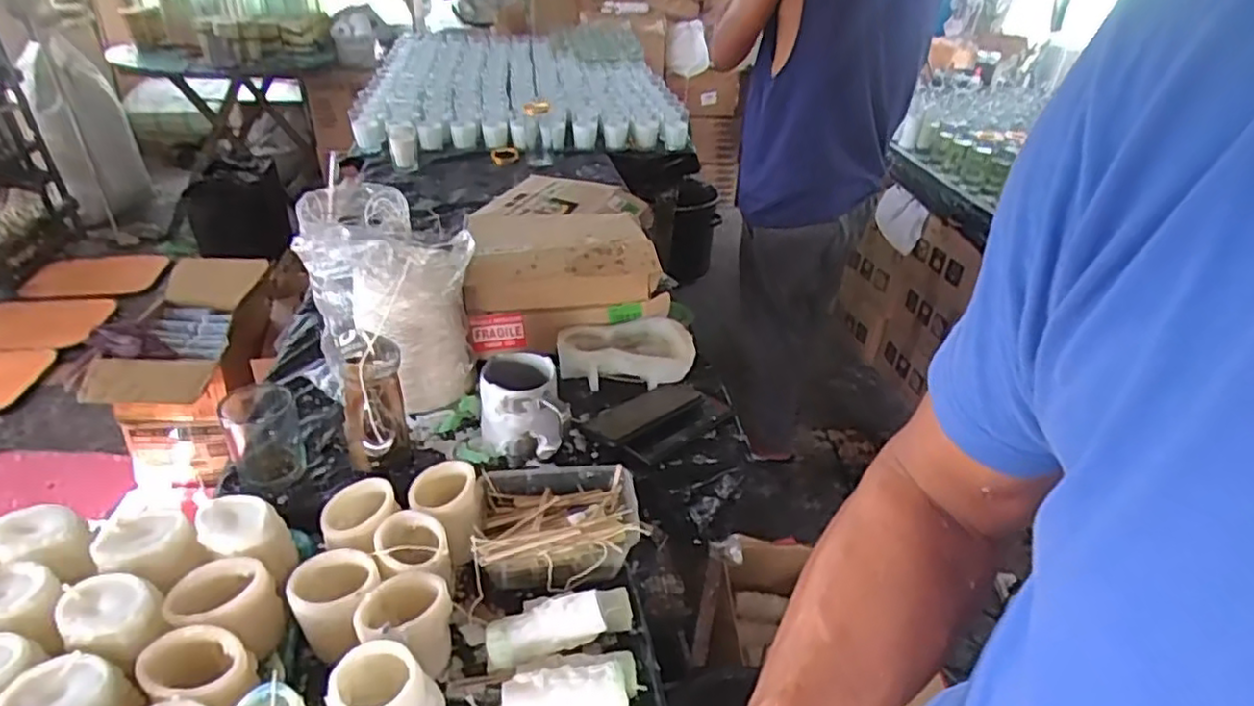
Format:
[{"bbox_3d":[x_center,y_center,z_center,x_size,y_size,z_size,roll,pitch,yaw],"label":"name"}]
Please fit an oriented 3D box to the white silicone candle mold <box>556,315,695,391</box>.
[{"bbox_3d":[-0.002,0.003,0.938,0.178,0.047,0.106,-4,34,-12],"label":"white silicone candle mold"}]

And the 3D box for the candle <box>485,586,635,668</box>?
[{"bbox_3d":[-0.057,0.244,0.623,0.136,0.047,0.046,-12,37,-22],"label":"candle"}]

